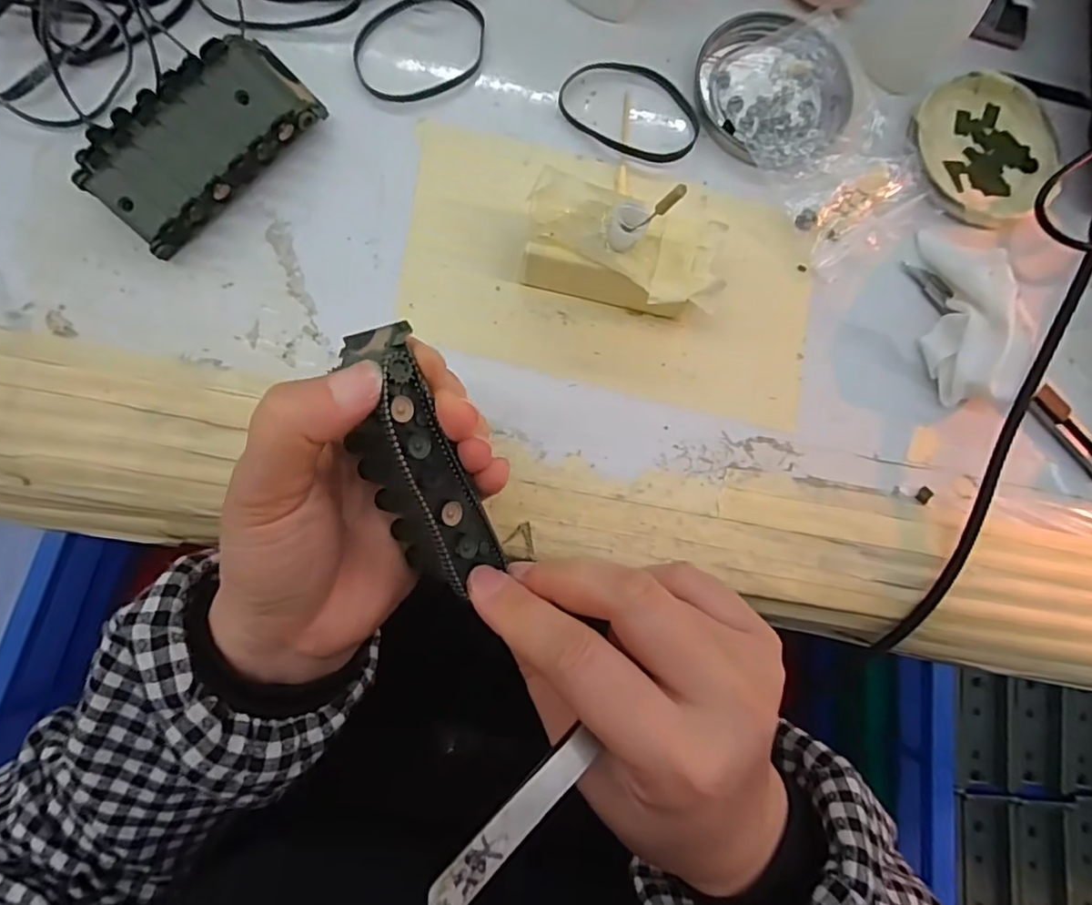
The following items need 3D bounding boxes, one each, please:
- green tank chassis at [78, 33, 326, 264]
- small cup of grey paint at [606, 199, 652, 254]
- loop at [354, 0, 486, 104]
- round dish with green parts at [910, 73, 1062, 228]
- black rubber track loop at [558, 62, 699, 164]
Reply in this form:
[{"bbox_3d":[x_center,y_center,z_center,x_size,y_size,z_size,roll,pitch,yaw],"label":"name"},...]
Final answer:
[{"bbox_3d":[-0.146,-0.134,0.248,0.048,0.026,0.095,45,81,0],"label":"green tank chassis"},{"bbox_3d":[0.032,-0.091,0.232,0.015,0.018,0.012,29,80,-1],"label":"small cup of grey paint"},{"bbox_3d":[-0.060,-0.196,0.276,0.067,0.004,0.048,-34,88,-8],"label":"loop"},{"bbox_3d":[0.225,-0.154,0.296,0.076,0.011,0.078,1,83,-6],"label":"round dish with green parts"},{"bbox_3d":[0.043,-0.170,0.283,0.070,0.004,0.048,30,81,-2],"label":"black rubber track loop"}]

